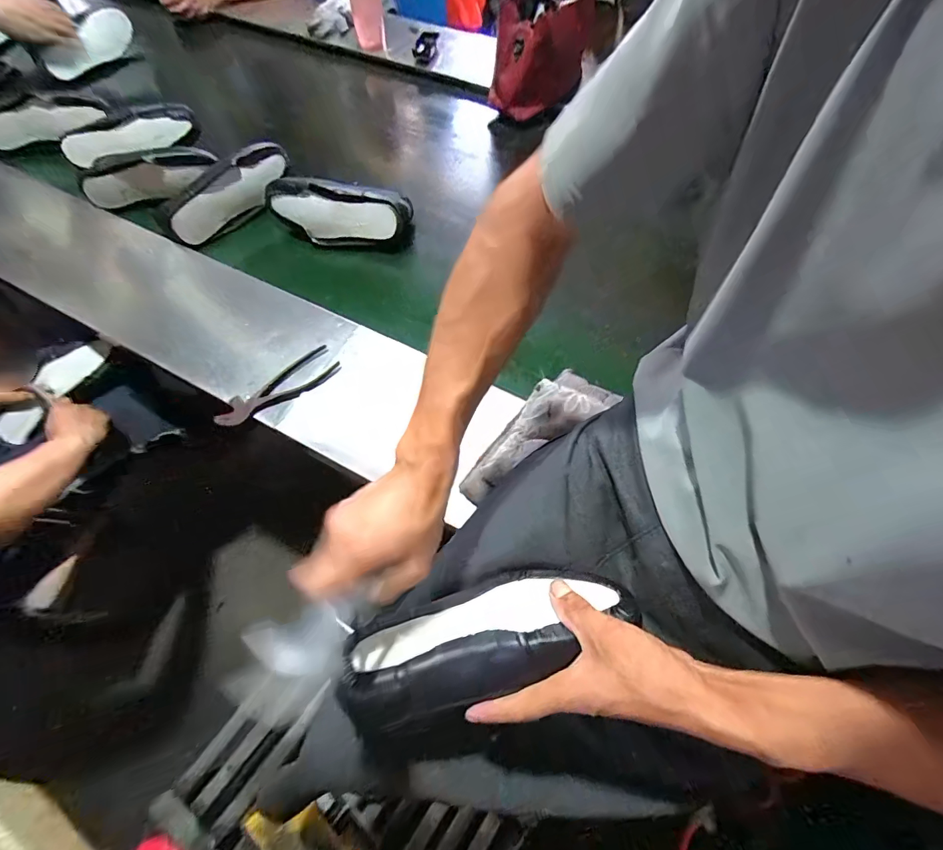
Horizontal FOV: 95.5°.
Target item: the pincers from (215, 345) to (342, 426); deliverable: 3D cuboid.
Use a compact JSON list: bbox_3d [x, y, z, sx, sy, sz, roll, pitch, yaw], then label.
[{"bbox_3d":[-0.306,-0.059,0.676,0.195,0.016,0.060,-34,67,-14],"label":"pincers"}]

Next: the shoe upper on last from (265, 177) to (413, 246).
[{"bbox_3d":[-0.264,-0.416,0.834,0.276,0.094,0.087,3,63,3],"label":"shoe upper on last"}]

